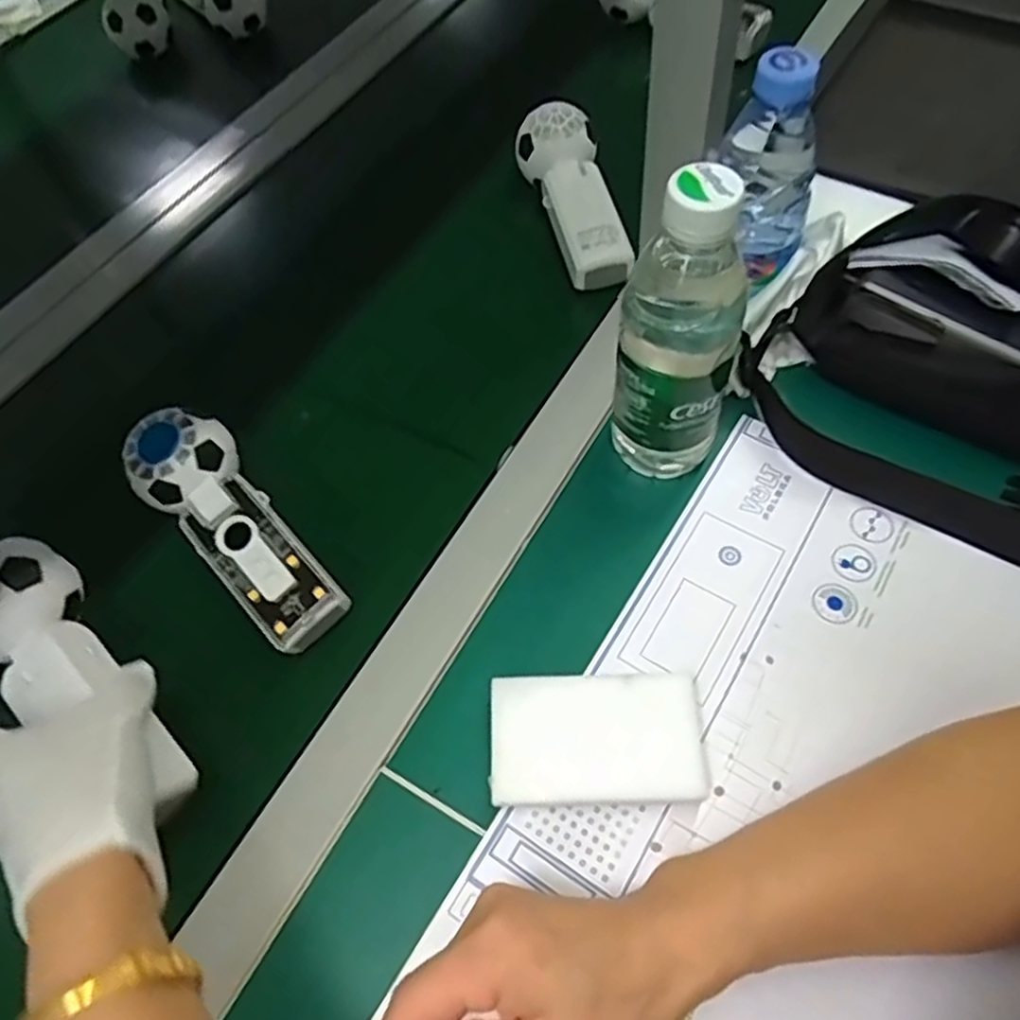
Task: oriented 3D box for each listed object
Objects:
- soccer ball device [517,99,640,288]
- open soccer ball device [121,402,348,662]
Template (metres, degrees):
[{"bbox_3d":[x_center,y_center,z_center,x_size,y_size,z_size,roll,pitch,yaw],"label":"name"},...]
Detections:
[{"bbox_3d":[0.048,-0.236,0.545,0.056,0.047,0.155,-12,59,-1],"label":"soccer ball device"},{"bbox_3d":[-0.160,0.007,0.418,0.055,0.040,0.161,-39,63,-15],"label":"open soccer ball device"}]

